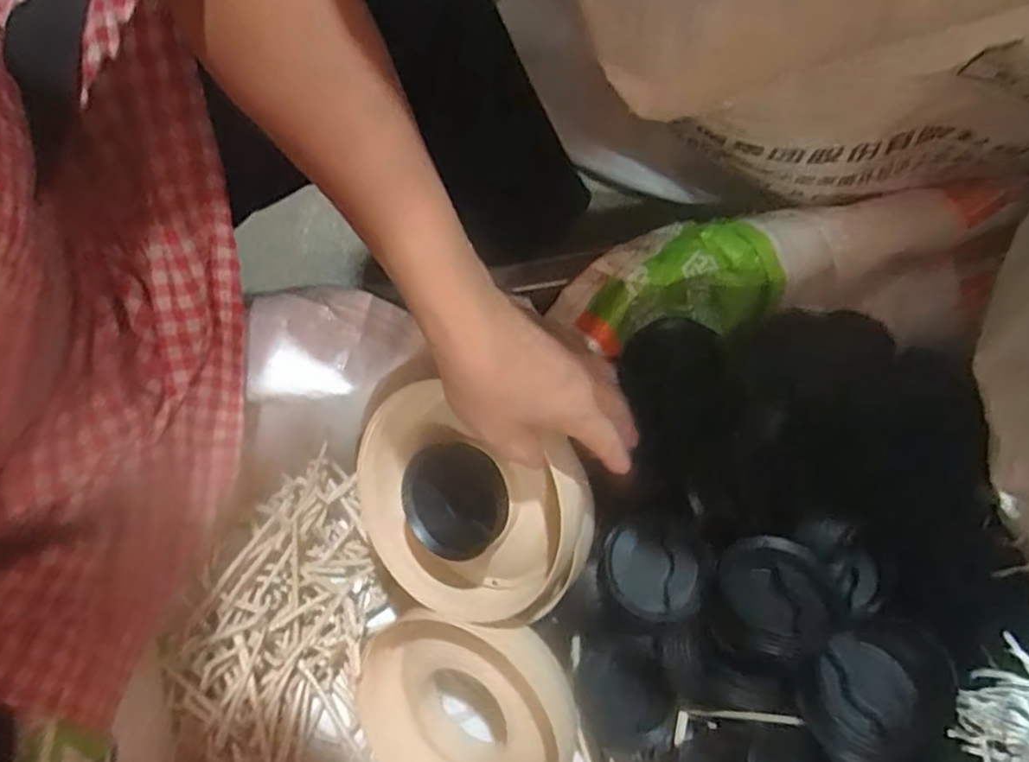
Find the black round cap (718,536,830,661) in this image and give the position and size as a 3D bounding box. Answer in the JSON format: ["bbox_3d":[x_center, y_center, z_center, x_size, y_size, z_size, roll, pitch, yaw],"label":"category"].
[{"bbox_3d":[0.172,0.137,0.444,0.068,0.017,0.071,4,50,-5],"label":"black round cap"}]

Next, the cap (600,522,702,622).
[{"bbox_3d":[0.098,0.132,0.481,0.069,0.025,0.062,31,99,15],"label":"cap"}]

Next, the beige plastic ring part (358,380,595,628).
[{"bbox_3d":[-0.035,0.085,0.454,0.166,0.048,0.136,25,106,15],"label":"beige plastic ring part"}]

